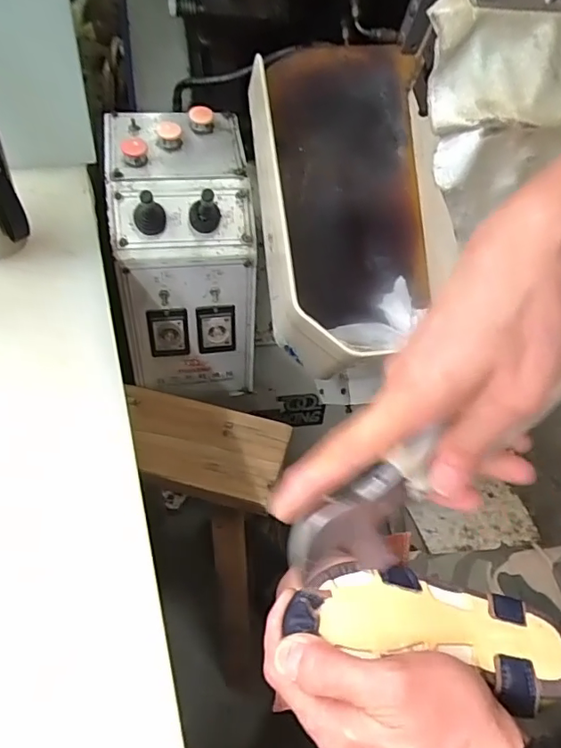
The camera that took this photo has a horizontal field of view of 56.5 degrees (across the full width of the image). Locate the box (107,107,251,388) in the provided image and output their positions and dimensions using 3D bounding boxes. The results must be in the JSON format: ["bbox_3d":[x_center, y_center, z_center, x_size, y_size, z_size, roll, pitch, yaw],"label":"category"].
[{"bbox_3d":[-0.148,-0.174,0.802,0.190,0.351,0.222,-5,43,-12],"label":"box"}]

